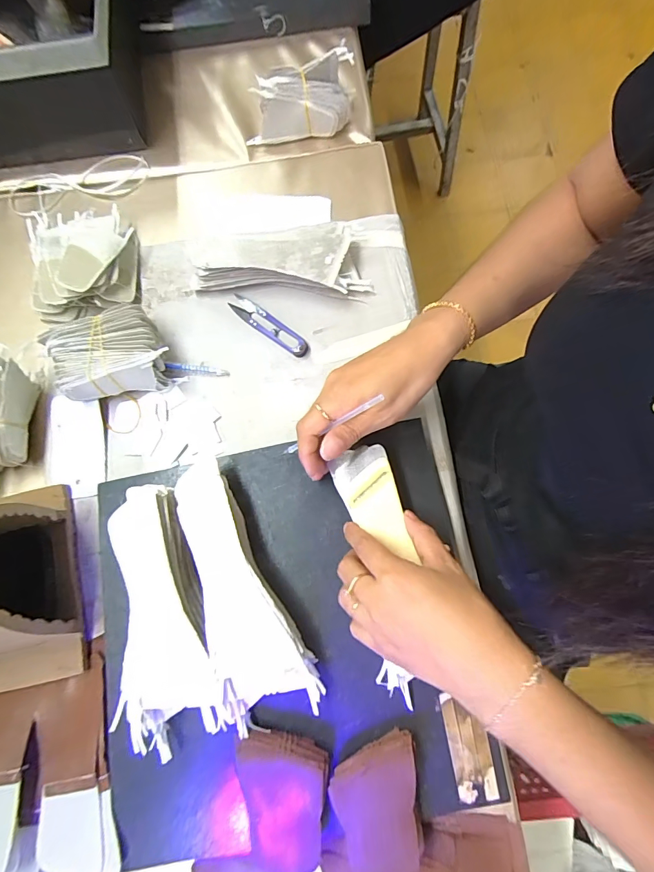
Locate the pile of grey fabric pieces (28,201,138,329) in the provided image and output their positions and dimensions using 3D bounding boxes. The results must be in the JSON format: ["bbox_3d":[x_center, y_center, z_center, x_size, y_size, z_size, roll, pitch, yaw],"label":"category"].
[{"bbox_3d":[-0.260,-0.192,0.427,0.105,0.048,0.131,-11,75,-2],"label":"pile of grey fabric pieces"}]

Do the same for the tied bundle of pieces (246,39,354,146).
[{"bbox_3d":[-0.032,-0.390,0.469,0.123,0.058,0.057,-5,75,-1],"label":"tied bundle of pieces"}]

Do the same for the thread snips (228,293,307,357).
[{"bbox_3d":[-0.061,-0.116,0.426,0.100,0.008,0.020,38,79,10],"label":"thread snips"}]

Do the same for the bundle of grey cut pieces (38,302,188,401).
[{"bbox_3d":[-0.208,-0.074,0.393,0.100,0.057,0.074,-28,76,-6],"label":"bundle of grey cut pieces"}]

